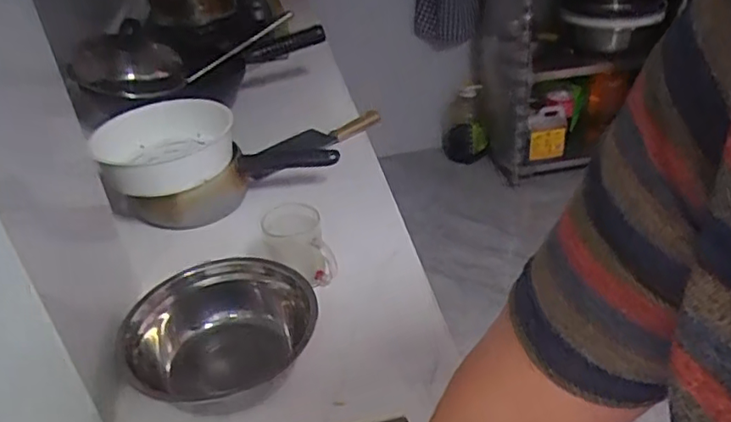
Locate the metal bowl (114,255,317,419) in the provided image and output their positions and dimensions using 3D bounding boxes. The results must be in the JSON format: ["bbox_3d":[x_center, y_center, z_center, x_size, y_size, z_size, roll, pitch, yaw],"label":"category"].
[{"bbox_3d":[-0.155,0.131,0.656,0.195,0.092,0.180,-3,34,2],"label":"metal bowl"}]

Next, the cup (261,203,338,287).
[{"bbox_3d":[-0.090,0.045,0.771,0.075,0.096,0.083,-17,36,-18],"label":"cup"}]

